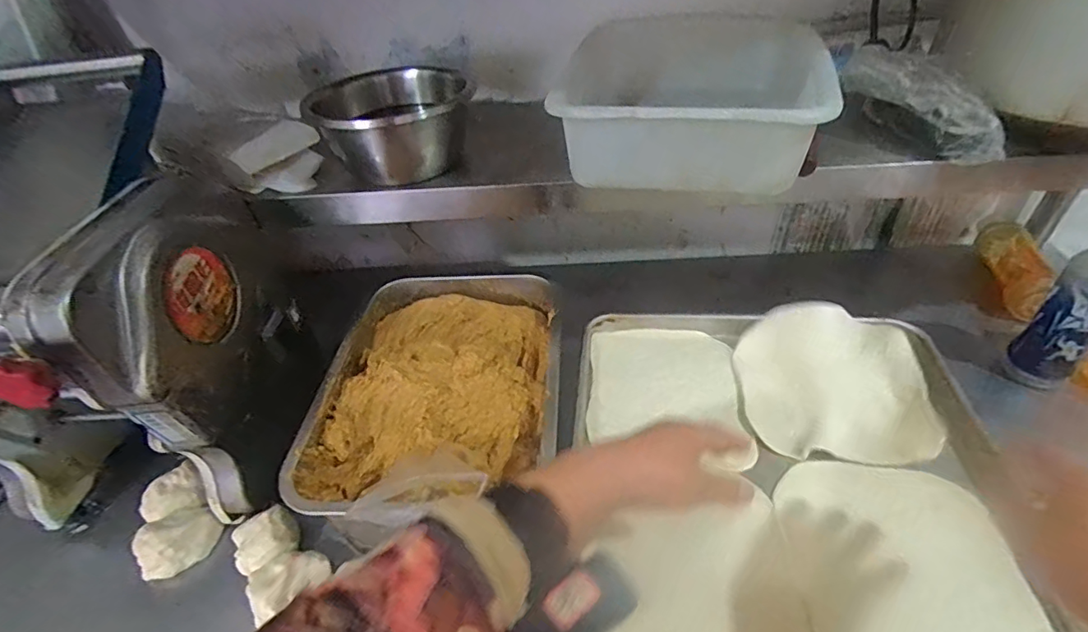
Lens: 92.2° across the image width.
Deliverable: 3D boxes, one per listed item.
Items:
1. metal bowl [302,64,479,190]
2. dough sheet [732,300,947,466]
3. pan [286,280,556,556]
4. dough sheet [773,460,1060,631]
[{"bbox_3d":[-0.182,-0.235,0.645,0.161,0.090,0.161,-3,41,3],"label":"metal bowl"},{"bbox_3d":[0.310,0.065,0.576,0.175,0.013,0.193,-7,53,17],"label":"dough sheet"},{"bbox_3d":[-0.114,0.082,0.612,0.257,0.079,0.352,-3,41,4],"label":"pan"},{"bbox_3d":[0.304,0.213,0.445,0.170,0.020,0.191,1,42,8],"label":"dough sheet"}]

